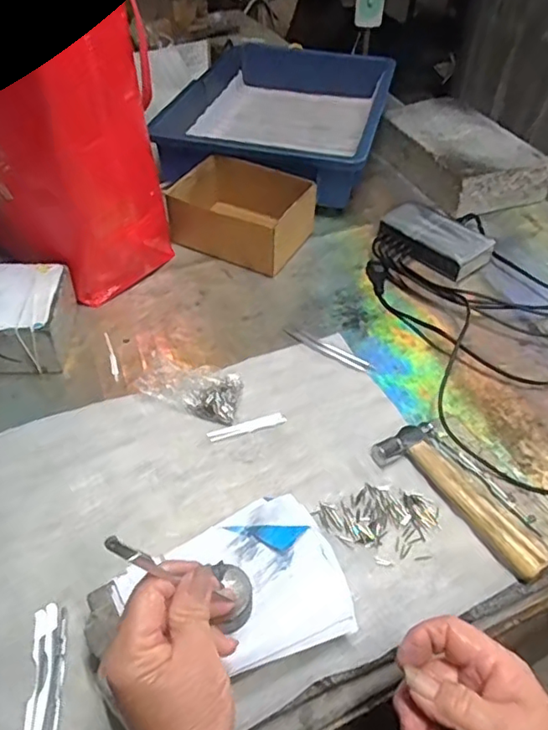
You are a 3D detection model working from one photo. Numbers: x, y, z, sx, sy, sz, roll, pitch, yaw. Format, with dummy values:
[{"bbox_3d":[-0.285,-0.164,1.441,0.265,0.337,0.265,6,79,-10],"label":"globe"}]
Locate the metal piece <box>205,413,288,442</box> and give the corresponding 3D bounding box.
[{"bbox_3d":[-0.025,0.057,0.543,0.074,0.004,0.012,-14,48,-15],"label":"metal piece"}]

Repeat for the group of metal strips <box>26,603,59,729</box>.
[{"bbox_3d":[-0.157,0.216,0.389,0.015,0.004,0.108,-6,46,-8],"label":"group of metal strips"}]

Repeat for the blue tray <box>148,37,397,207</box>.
[{"bbox_3d":[0.020,-0.377,0.895,0.274,0.102,0.422,11,47,9],"label":"blue tray"}]

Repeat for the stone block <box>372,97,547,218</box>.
[{"bbox_3d":[0.270,-0.311,0.860,0.145,0.065,0.245,-20,50,-20],"label":"stone block"}]

